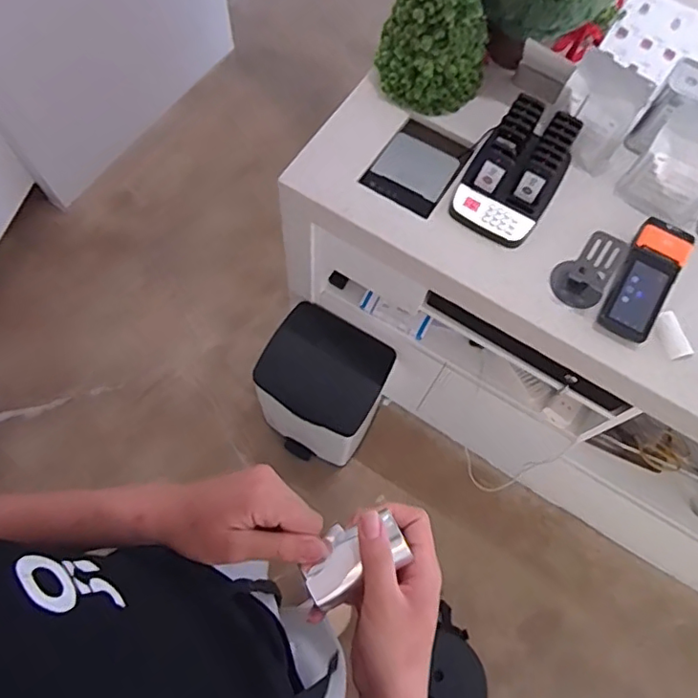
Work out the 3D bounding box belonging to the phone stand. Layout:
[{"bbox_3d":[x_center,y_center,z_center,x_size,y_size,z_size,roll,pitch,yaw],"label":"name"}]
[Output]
[{"bbox_3d":[0.379,-0.124,0.876,0.083,0.089,0.078,1,68,-3],"label":"phone stand"}]

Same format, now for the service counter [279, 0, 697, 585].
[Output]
[{"bbox_3d":[0.841,-0.088,1.218,1.747,0.792,0.932,31,70,9],"label":"service counter"}]

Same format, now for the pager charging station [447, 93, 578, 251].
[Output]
[{"bbox_3d":[0.282,-0.300,0.935,0.151,0.111,0.205,31,70,9],"label":"pager charging station"}]

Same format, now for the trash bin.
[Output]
[{"bbox_3d":[-0.071,0.117,1.420,0.299,0.348,0.269,33,70,9],"label":"trash bin"}]

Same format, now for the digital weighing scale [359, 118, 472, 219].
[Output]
[{"bbox_3d":[0.127,-0.331,1.009,0.139,0.027,0.179,31,70,9],"label":"digital weighing scale"}]

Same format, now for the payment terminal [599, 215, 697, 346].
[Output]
[{"bbox_3d":[0.479,-0.109,0.900,0.083,0.054,0.204,30,70,8],"label":"payment terminal"}]

